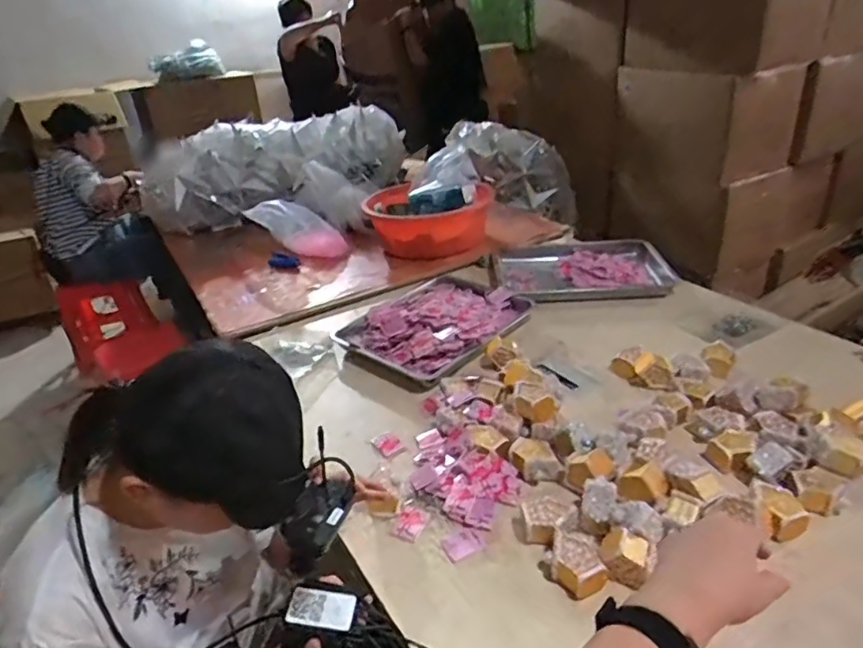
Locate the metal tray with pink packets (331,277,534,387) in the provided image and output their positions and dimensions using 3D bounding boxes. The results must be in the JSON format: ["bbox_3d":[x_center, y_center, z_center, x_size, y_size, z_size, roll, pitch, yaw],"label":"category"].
[{"bbox_3d":[0.016,-0.008,1.450,0.346,0.054,0.444,20,38,39],"label":"metal tray with pink packets"}]

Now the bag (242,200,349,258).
[{"bbox_3d":[-0.454,-0.320,1.921,0.364,0.163,0.101,24,34,6],"label":"bag"}]

